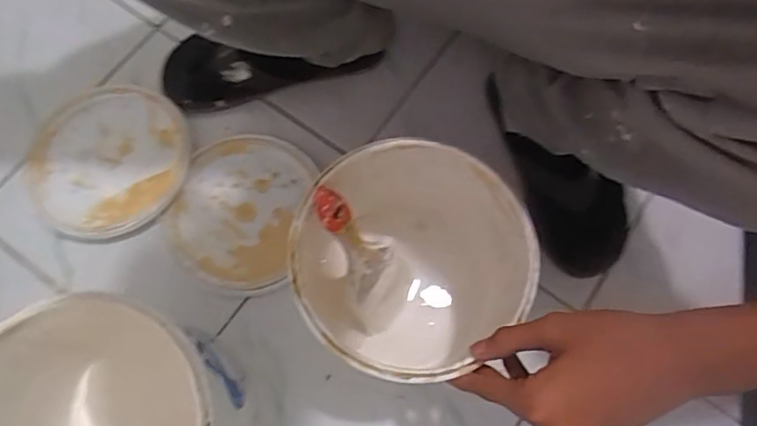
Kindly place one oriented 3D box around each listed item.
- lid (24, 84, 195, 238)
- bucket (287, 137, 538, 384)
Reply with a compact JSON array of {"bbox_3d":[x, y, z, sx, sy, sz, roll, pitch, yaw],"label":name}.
[{"bbox_3d":[-0.299,-0.062,0.605,0.170,0.014,0.182,1,72,-2],"label":"lid"},{"bbox_3d":[0.019,0.051,0.471,0.174,0.175,0.171,1,72,-2],"label":"bucket"}]

